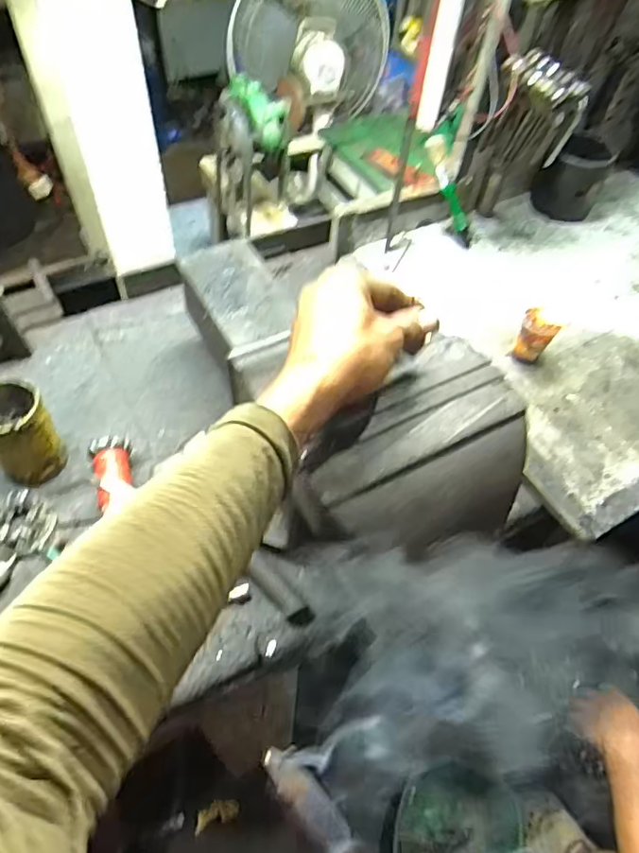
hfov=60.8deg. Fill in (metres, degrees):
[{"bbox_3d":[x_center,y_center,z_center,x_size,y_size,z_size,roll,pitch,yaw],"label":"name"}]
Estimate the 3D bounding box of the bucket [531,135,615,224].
[{"bbox_3d":[0.465,-0.464,1.010,0.117,0.105,0.121,26,57,14],"label":"bucket"}]

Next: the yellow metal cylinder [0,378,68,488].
[{"bbox_3d":[-0.352,0.009,0.638,0.076,0.114,0.080,-37,65,-27],"label":"yellow metal cylinder"}]

